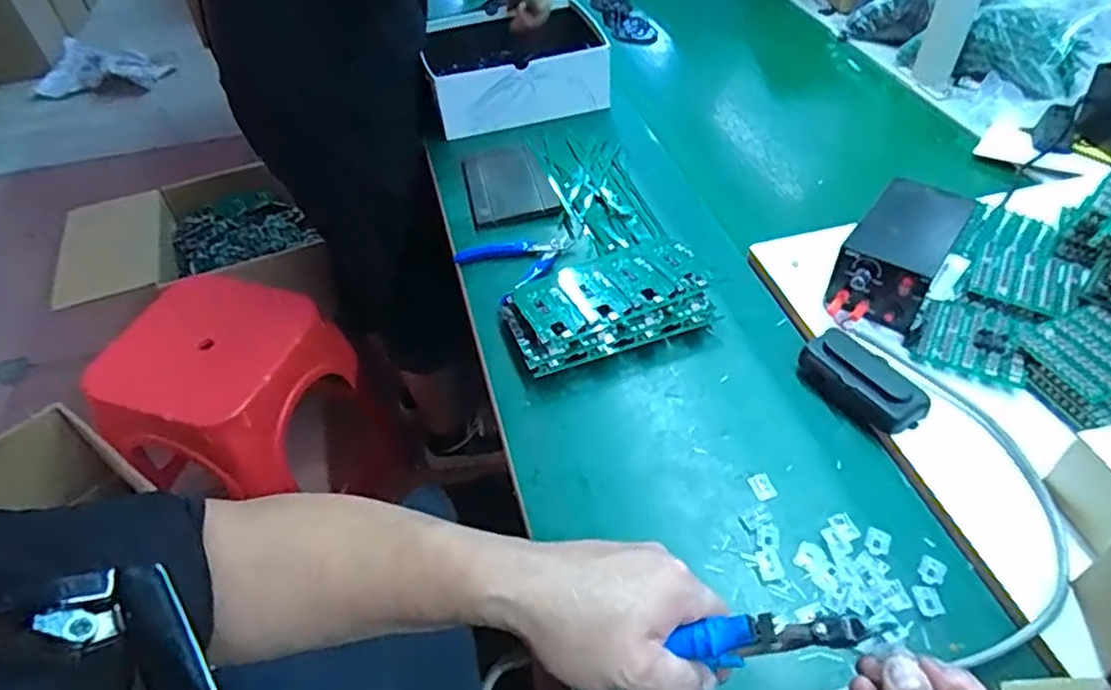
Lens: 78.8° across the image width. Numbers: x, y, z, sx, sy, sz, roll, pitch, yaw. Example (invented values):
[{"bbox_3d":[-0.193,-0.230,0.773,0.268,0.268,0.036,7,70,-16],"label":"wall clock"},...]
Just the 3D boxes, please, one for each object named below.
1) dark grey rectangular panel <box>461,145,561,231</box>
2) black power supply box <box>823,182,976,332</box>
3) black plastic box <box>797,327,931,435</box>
[{"bbox_3d":[-0.059,-0.201,0.840,0.099,0.016,0.159,-13,46,-6],"label":"dark grey rectangular panel"},{"bbox_3d":[0.321,-0.085,0.635,0.077,0.068,0.141,27,54,29],"label":"black power supply box"},{"bbox_3d":[0.261,0.034,0.582,0.052,0.035,0.102,-28,49,-19],"label":"black plastic box"}]

